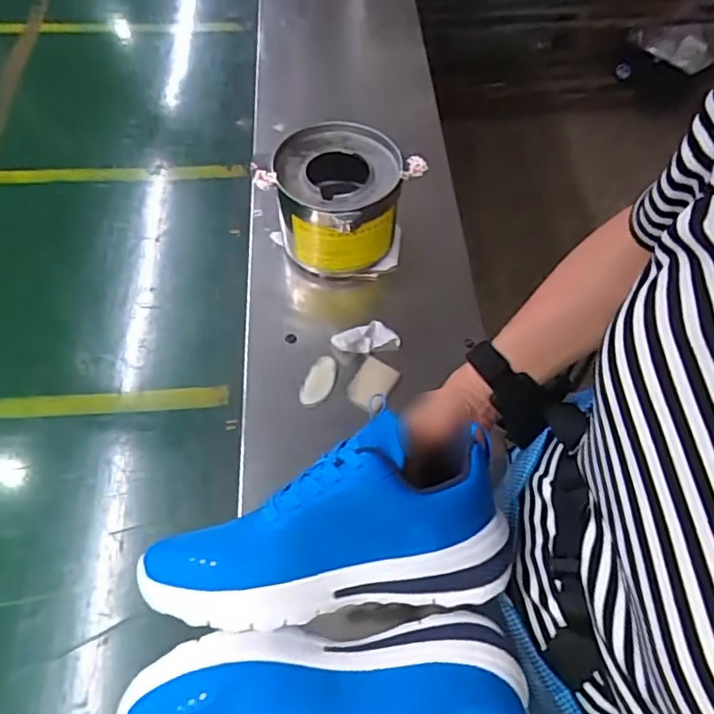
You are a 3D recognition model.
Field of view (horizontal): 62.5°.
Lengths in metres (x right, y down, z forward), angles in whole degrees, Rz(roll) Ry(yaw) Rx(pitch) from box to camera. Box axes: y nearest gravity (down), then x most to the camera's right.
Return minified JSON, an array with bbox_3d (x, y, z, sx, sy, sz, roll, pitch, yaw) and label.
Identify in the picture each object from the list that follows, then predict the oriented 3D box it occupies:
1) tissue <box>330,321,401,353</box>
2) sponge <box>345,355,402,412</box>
[{"bbox_3d":[0.009,-0.021,0.662,0.072,0.022,0.033,-10,61,-8],"label":"tissue"},{"bbox_3d":[0.017,0.030,0.634,0.040,0.015,0.058,28,62,13],"label":"sponge"}]

